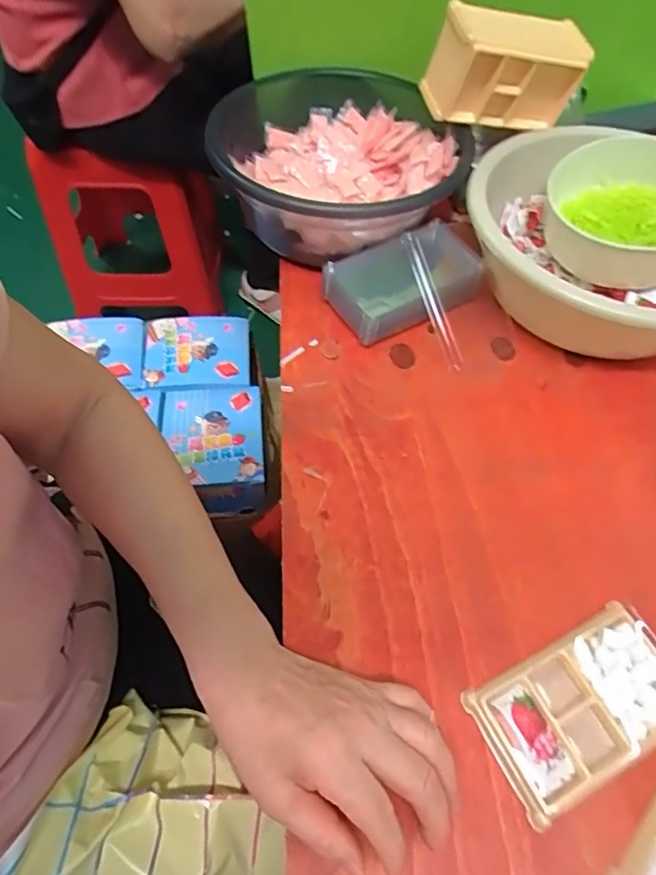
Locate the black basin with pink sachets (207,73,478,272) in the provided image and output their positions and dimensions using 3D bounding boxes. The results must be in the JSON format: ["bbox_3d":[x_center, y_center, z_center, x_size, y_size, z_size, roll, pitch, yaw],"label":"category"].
[{"bbox_3d":[0.017,-0.281,0.576,0.266,0.103,0.246,1,57,-1],"label":"black basin with pink sachets"}]

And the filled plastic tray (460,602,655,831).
[{"bbox_3d":[0.167,0.172,0.343,0.138,0.014,0.076,-23,61,-15],"label":"filled plastic tray"}]

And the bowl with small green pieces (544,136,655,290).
[{"bbox_3d":[0.293,-0.219,0.520,0.159,0.085,0.145,1,57,-1],"label":"bowl with small green pieces"}]

